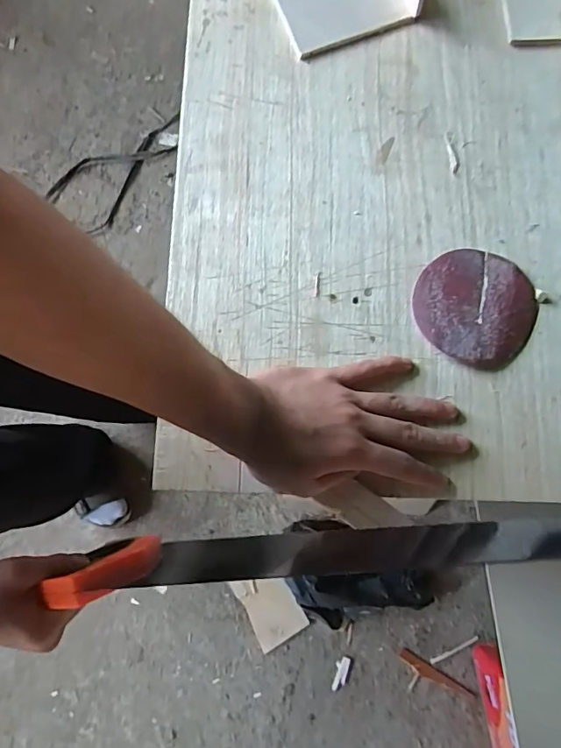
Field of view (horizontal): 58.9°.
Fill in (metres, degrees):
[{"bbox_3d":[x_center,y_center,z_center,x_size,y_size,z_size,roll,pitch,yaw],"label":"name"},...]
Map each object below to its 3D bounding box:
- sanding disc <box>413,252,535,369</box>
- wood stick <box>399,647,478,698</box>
[{"bbox_3d":[0.157,-0.055,0.401,0.094,0.010,0.093,0,75,-1],"label":"sanding disc"},{"bbox_3d":[0.328,0.642,1.053,0.167,0.008,0.031,30,76,10],"label":"wood stick"}]

